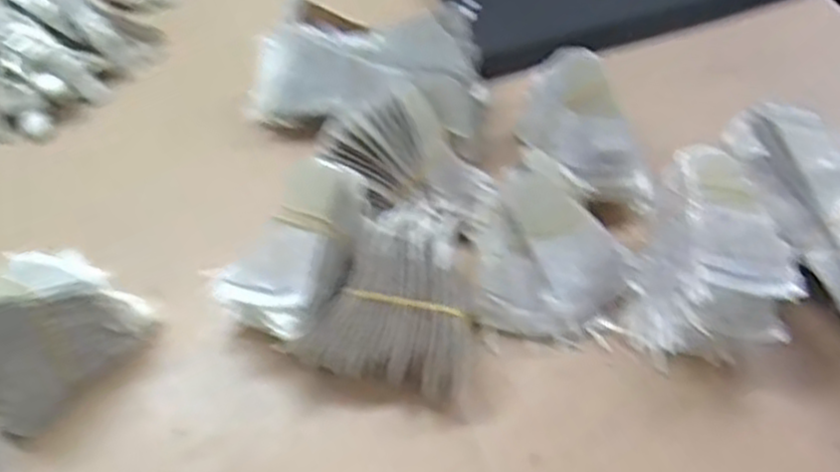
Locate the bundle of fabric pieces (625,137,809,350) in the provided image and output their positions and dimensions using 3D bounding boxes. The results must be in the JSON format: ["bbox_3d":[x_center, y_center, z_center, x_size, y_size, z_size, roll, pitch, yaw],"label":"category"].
[{"bbox_3d":[0.182,0.016,0.492,0.086,0.076,0.114,15,55,14],"label":"bundle of fabric pieces"}]

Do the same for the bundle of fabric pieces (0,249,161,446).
[{"bbox_3d":[-0.234,0.048,0.484,0.075,0.083,0.110,34,61,25],"label":"bundle of fabric pieces"}]

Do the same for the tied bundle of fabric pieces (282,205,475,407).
[{"bbox_3d":[-0.013,0.039,0.494,0.096,0.058,0.105,12,54,12],"label":"tied bundle of fabric pieces"}]

